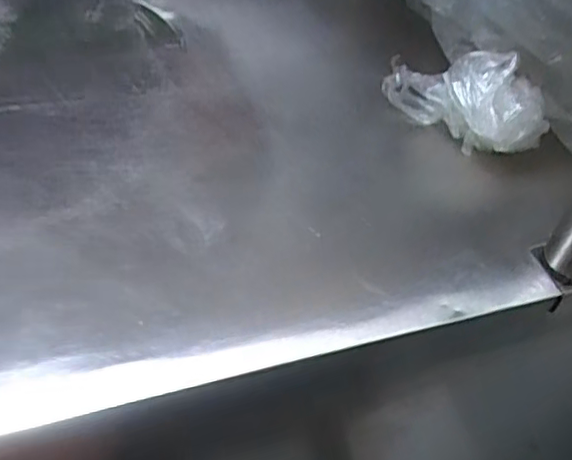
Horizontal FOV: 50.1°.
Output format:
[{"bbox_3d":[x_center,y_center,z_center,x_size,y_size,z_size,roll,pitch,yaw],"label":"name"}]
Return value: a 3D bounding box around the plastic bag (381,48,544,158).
[{"bbox_3d":[0.144,-0.107,0.499,0.131,0.068,0.060,27,48,18],"label":"plastic bag"}]

